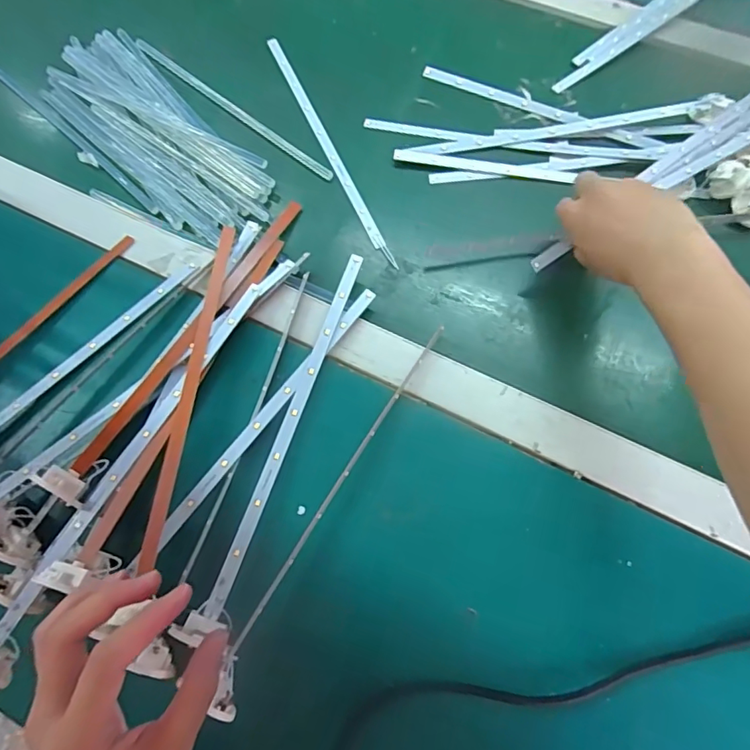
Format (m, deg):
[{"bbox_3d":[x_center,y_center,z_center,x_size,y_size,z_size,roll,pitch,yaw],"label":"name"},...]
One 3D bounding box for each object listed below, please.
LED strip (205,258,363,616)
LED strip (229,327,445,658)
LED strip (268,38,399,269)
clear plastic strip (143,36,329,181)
[{"bbox_3d":[-0.059,0.029,0.365,0.011,0.011,0.271,17,71,7],"label":"LED strip"},{"bbox_3d":[-0.019,0.068,0.356,0.007,0.014,0.257,30,73,11],"label":"LED strip"},{"bbox_3d":[-0.046,-0.219,0.475,0.010,0.004,0.298,-22,71,-10],"label":"LED strip"},{"bbox_3d":[-0.140,-0.260,0.488,0.261,0.005,0.016,39,75,14],"label":"clear plastic strip"}]

